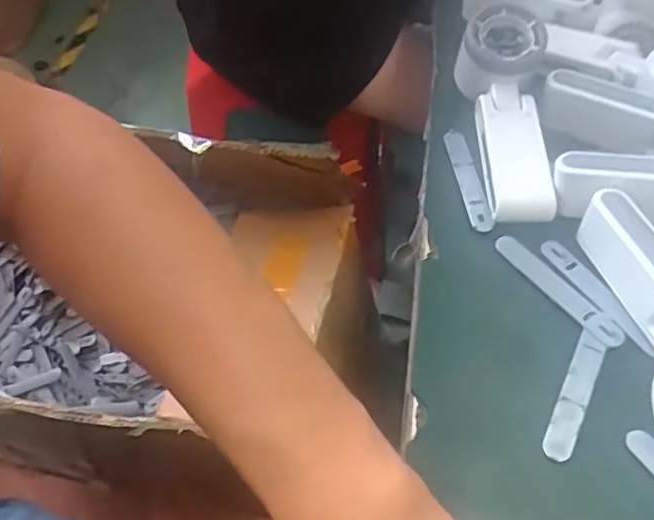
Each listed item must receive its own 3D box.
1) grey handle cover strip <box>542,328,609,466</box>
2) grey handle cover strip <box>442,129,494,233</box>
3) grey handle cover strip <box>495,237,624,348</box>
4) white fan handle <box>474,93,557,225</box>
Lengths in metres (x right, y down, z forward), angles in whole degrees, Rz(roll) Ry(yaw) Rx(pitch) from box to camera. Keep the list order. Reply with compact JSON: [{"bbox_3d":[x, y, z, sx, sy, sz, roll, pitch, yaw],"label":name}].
[{"bbox_3d":[0.138,0.076,0.337,0.015,0.005,0.076,24,60,16],"label":"grey handle cover strip"},{"bbox_3d":[0.099,-0.058,0.427,0.016,0.004,0.093,-6,56,-2],"label":"grey handle cover strip"},{"bbox_3d":[0.143,0.017,0.376,0.018,0.007,0.094,-31,61,-17],"label":"grey handle cover strip"},{"bbox_3d":[0.129,-0.071,0.416,0.043,0.028,0.098,0,56,2],"label":"white fan handle"}]

